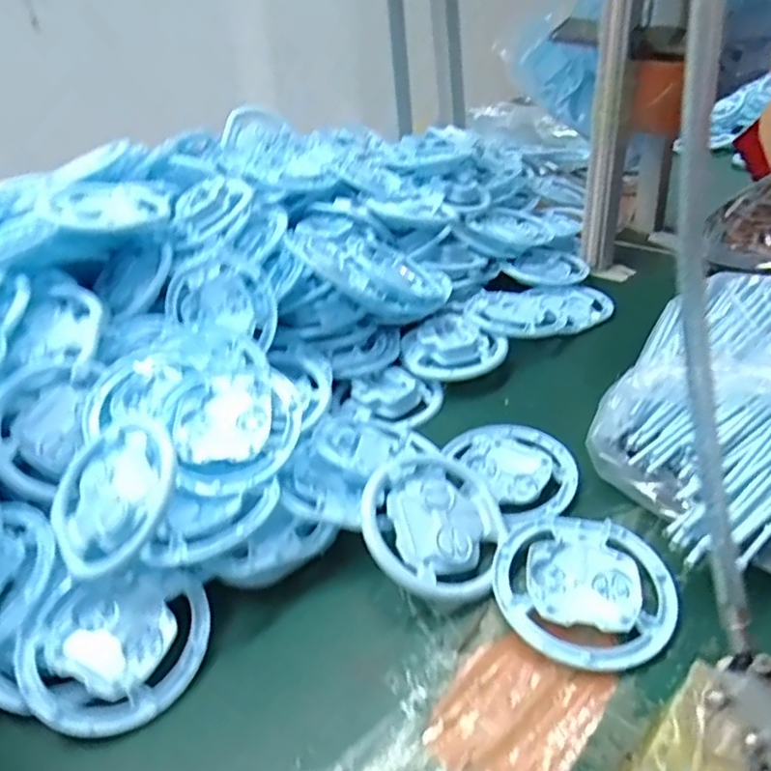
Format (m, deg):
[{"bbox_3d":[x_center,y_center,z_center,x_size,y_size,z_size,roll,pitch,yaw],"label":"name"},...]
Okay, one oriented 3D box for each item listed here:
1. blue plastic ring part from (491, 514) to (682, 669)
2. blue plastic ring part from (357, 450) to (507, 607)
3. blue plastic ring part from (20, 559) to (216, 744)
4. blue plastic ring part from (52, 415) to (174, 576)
[{"bbox_3d":[0.121,0.123,0.374,0.105,0.012,0.099,-4,34,3],"label":"blue plastic ring part"},{"bbox_3d":[0.031,0.091,0.406,0.093,0.017,0.104,18,46,-3],"label":"blue plastic ring part"},{"bbox_3d":[-0.162,0.151,0.361,0.101,0.013,0.094,5,49,-6],"label":"blue plastic ring part"},{"bbox_3d":[-0.180,0.073,0.399,0.083,0.021,0.102,-26,52,9],"label":"blue plastic ring part"}]

